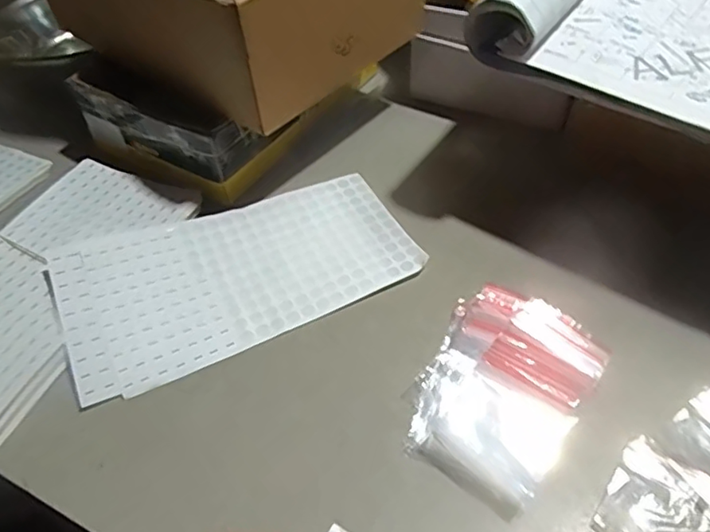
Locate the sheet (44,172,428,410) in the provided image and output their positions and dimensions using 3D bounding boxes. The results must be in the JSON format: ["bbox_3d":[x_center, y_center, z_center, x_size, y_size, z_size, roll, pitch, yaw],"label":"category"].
[{"bbox_3d":[-0.085,0.001,0.426,0.249,0.025,0.123,-22,51,-15],"label":"sheet"}]

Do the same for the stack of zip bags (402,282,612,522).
[{"bbox_3d":[0.088,0.073,0.352,0.094,0.029,0.120,27,56,25],"label":"stack of zip bags"}]

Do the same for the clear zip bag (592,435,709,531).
[{"bbox_3d":[0.168,0.134,0.309,0.061,0.004,0.068,29,57,26],"label":"clear zip bag"}]

